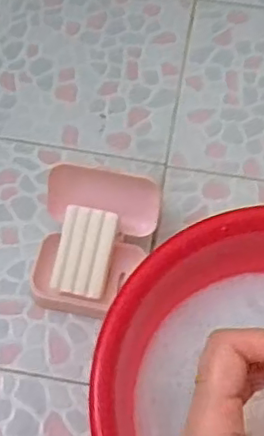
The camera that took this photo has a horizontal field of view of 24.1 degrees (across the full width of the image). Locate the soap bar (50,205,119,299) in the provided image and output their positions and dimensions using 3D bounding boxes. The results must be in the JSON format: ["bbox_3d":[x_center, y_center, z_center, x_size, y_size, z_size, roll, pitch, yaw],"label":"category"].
[{"bbox_3d":[-0.054,0.038,0.704,0.061,0.019,0.099,11,93,6],"label":"soap bar"}]

